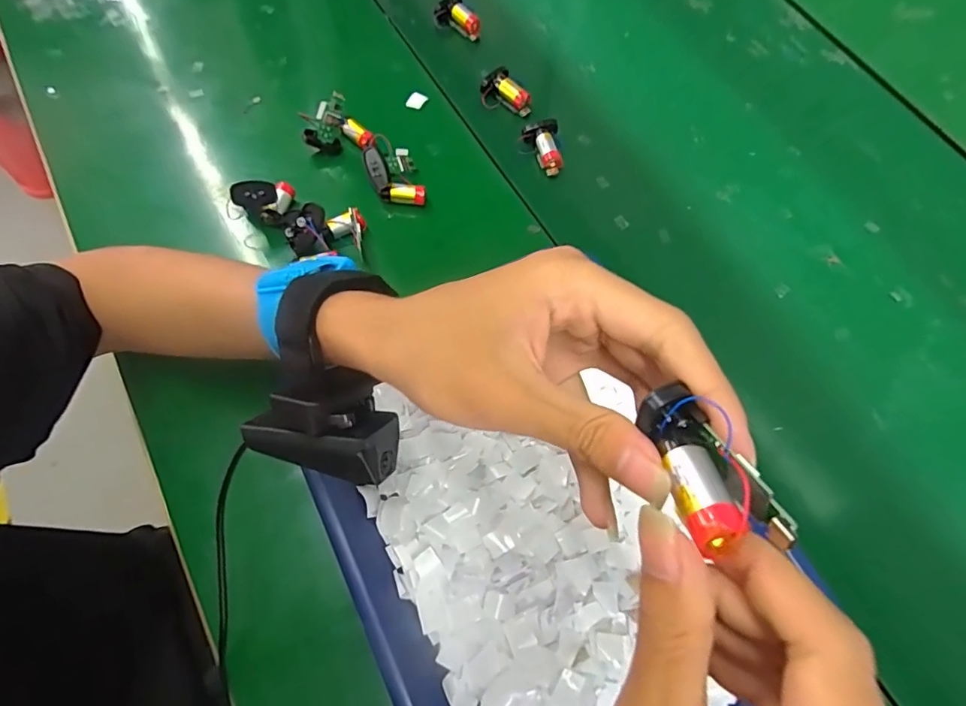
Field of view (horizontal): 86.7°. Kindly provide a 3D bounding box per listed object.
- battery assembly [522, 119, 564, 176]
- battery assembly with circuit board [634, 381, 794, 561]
[{"bbox_3d":[0.057,-0.188,0.466,0.031,0.020,0.047,-12,69,-6],"label":"battery assembly"},{"bbox_3d":[0.064,0.033,0.151,0.024,0.014,0.053,-13,45,-7],"label":"battery assembly with circuit board"}]

